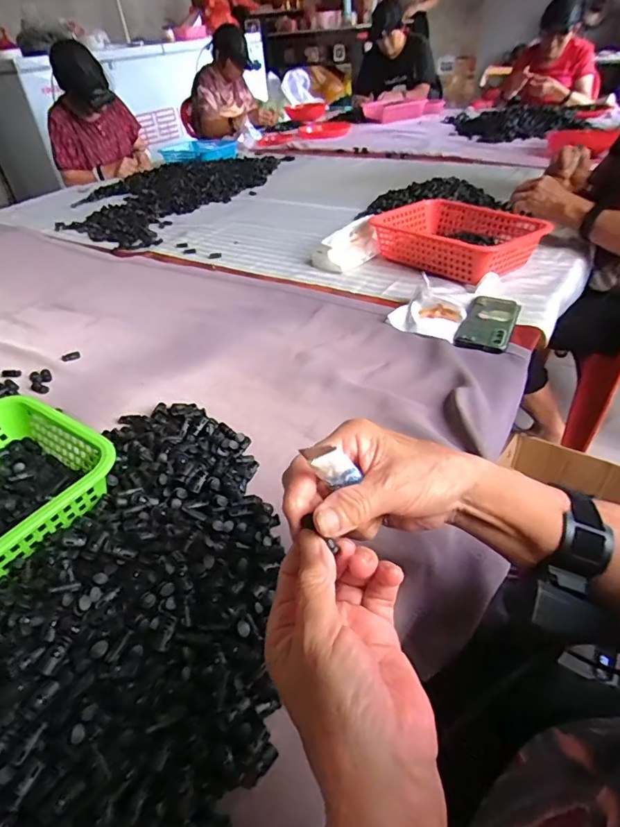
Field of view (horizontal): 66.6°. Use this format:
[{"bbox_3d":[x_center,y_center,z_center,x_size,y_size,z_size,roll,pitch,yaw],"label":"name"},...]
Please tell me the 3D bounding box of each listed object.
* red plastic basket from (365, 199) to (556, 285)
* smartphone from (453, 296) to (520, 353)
[{"bbox_3d":[0.295,-0.357,0.949,0.242,0.074,0.290,-32,44,-29],"label":"red plastic basket"},{"bbox_3d":[0.287,-0.150,0.758,0.076,0.012,0.175,13,42,24],"label":"smartphone"}]

